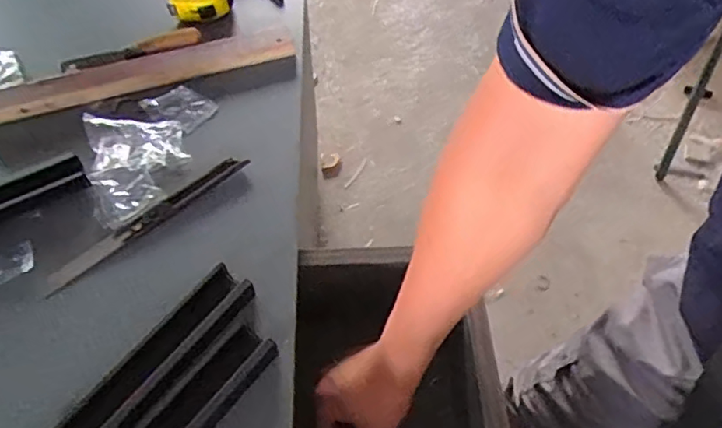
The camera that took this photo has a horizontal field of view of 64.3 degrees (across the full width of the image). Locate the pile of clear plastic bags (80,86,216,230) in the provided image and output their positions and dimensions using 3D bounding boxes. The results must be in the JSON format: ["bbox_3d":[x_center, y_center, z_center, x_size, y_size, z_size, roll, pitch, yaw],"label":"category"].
[{"bbox_3d":[-0.236,-0.079,0.605,0.096,0.032,0.204,12,54,9],"label":"pile of clear plastic bags"}]

